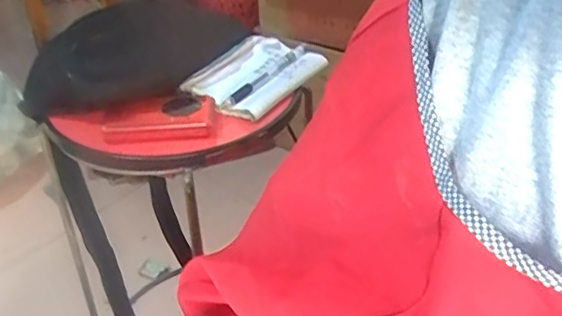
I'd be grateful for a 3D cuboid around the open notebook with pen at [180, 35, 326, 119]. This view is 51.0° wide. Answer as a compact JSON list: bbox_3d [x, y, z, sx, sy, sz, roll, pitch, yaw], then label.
[{"bbox_3d":[-0.034,-0.096,0.664,0.111,0.016,0.147,20,42,27],"label":"open notebook with pen"}]

